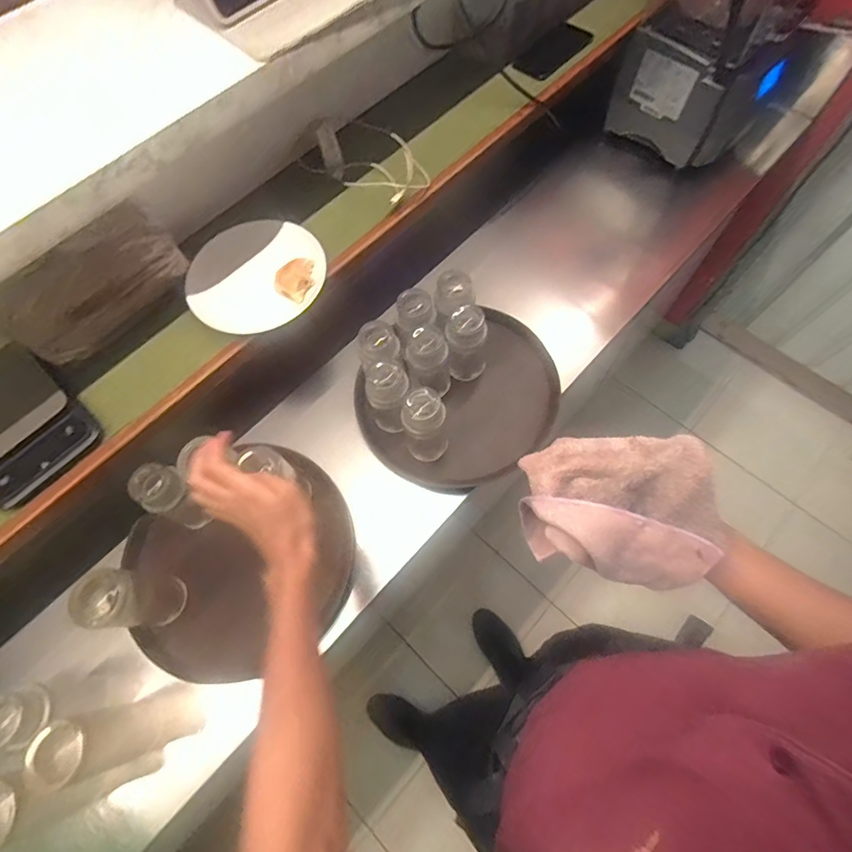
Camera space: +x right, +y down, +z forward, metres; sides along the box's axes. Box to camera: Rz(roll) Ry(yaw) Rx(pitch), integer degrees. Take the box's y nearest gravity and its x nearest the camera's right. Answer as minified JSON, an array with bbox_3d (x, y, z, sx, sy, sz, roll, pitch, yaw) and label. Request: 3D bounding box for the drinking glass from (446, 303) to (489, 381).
[{"bbox_3d":[0.068,-0.130,0.763,0.067,0.144,0.072,3,68,3],"label":"drinking glass"}]

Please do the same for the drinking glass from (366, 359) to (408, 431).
[{"bbox_3d":[-0.058,-0.043,0.730,0.067,0.127,0.062,-1,68,2],"label":"drinking glass"}]

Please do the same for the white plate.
[{"bbox_3d":[-0.254,-0.221,0.674,0.195,0.025,0.190,-3,77,12],"label":"white plate"}]

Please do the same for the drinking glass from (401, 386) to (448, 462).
[{"bbox_3d":[0.000,0.000,0.703,0.062,0.147,0.058,-6,68,0],"label":"drinking glass"}]

